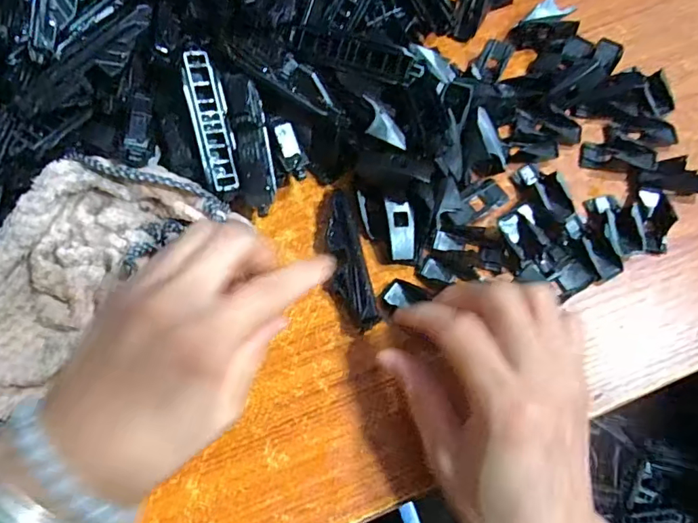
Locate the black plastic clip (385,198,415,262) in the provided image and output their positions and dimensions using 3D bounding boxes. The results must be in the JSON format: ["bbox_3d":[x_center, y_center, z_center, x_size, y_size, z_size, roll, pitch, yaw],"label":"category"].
[{"bbox_3d":[0.029,-0.017,0.279,0.015,0.004,0.034,-7,89,-4],"label":"black plastic clip"}]

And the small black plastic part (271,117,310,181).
[{"bbox_3d":[-0.034,-0.066,0.286,0.015,0.009,0.037,-22,93,-9],"label":"small black plastic part"}]

